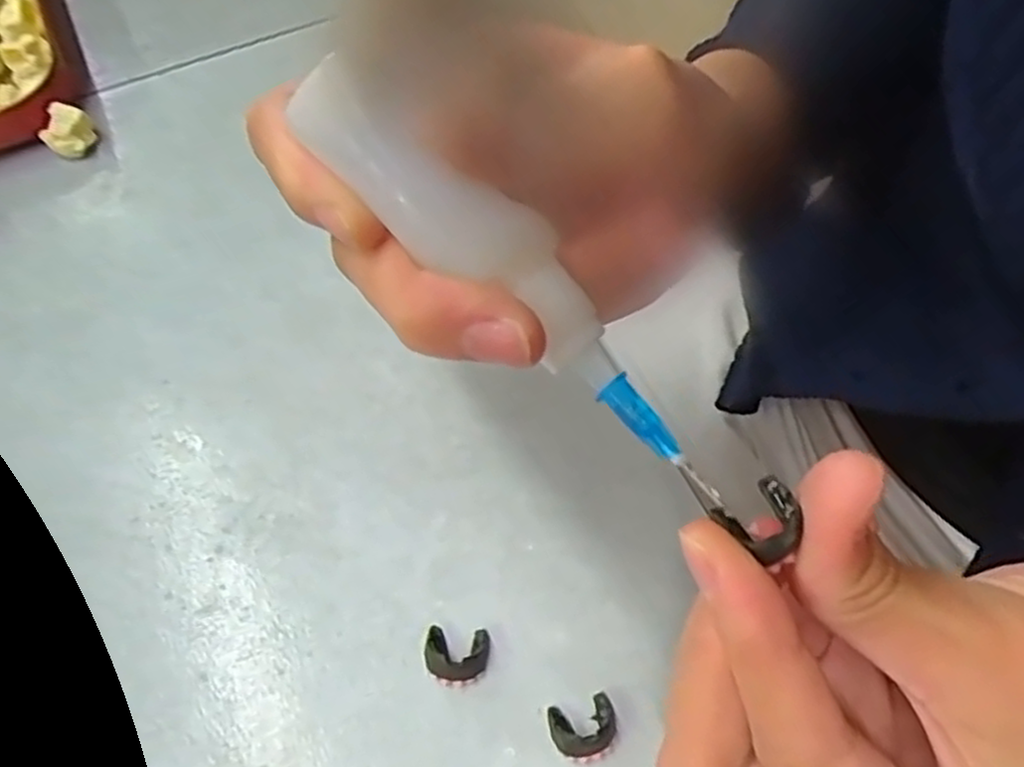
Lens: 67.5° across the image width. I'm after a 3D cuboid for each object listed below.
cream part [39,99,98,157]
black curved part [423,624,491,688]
[{"bbox_3d":[-0.152,-0.086,0.260,0.014,0.012,0.013,1,65,-1],"label":"cream part"},{"bbox_3d":[-0.014,0.068,0.192,0.016,0.008,0.014,6,65,1],"label":"black curved part"}]

